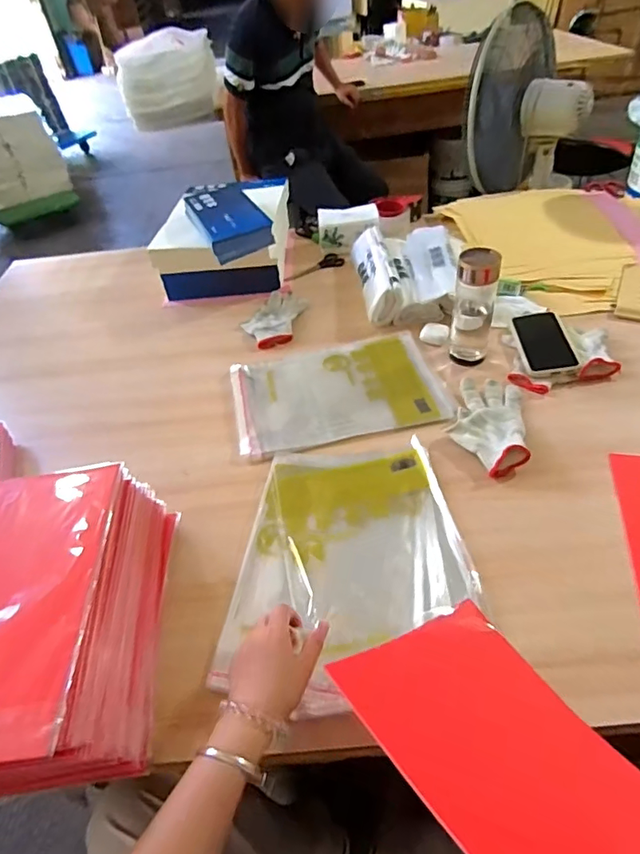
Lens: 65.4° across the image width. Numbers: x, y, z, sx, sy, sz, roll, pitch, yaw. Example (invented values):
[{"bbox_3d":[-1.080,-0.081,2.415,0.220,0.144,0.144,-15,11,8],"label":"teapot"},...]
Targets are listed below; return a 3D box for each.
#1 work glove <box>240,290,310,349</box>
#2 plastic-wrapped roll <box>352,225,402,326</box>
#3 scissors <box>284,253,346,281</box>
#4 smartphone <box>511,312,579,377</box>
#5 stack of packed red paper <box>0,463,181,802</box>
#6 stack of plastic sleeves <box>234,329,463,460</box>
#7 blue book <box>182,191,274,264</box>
[{"bbox_3d":[-0.094,-0.228,1.023,0.109,0.021,0.184,7,47,13],"label":"work glove"},{"bbox_3d":[0.118,-0.329,1.054,0.073,0.073,0.295,-6,46,1],"label":"plastic-wrapped roll"},{"bbox_3d":[-0.017,-0.371,1.174,0.156,0.017,0.051,-27,49,-18],"label":"scissors"},{"bbox_3d":[0.386,-0.146,0.862,0.078,0.010,0.158,-6,48,11],"label":"smartphone"},{"bbox_3d":[-0.310,0.202,0.531,0.253,0.147,0.311,-8,46,-1],"label":"stack of packed red paper"},{"bbox_3d":[0.030,-0.066,0.846,0.347,0.011,0.233,-10,46,-3],"label":"stack of plastic sleeves"},{"bbox_3d":[-0.201,-0.446,1.074,0.132,0.053,0.247,-20,47,-13],"label":"blue book"}]

